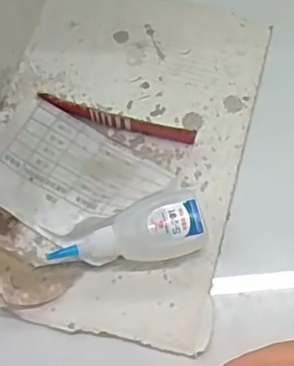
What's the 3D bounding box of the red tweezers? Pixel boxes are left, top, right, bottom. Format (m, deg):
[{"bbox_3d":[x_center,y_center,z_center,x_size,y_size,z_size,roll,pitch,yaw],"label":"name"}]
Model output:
[{"bbox_3d":[-0.018,-0.039,0.375,0.098,0.011,0.008,12,68,3],"label":"red tweezers"}]

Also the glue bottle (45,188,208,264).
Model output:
[{"bbox_3d":[-0.011,0.030,0.339,0.085,0.023,0.037,-14,69,-7],"label":"glue bottle"}]

